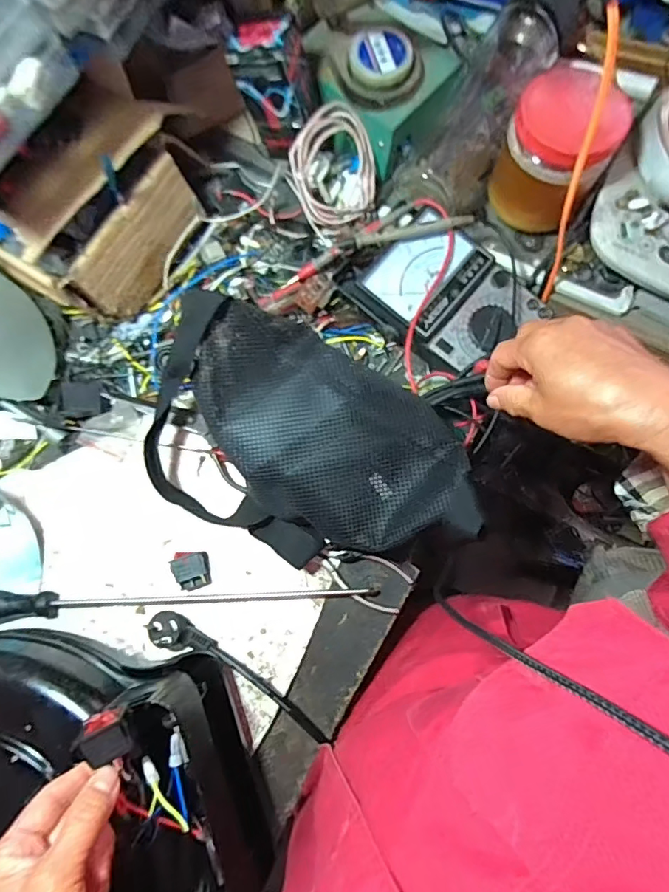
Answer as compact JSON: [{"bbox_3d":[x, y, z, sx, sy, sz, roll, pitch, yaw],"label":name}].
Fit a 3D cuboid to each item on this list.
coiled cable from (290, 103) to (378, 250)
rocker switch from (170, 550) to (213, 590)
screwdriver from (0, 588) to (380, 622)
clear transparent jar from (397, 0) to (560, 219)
[{"bbox_3d":[-0.002,-0.273,0.491,0.091,0.023,0.100,-11,119,-20],"label":"coiled cable"},{"bbox_3d":[-0.134,0.116,0.460,0.028,0.026,0.034,-10,79,-2],"label":"rocker switch"},{"bbox_3d":[-0.155,0.147,0.460,0.387,0.026,0.026,-1,79,0],"label":"screwdriver"},{"bbox_3d":[0.137,-0.311,0.478,0.091,0.106,0.180,29,80,6],"label":"clear transparent jar"}]

